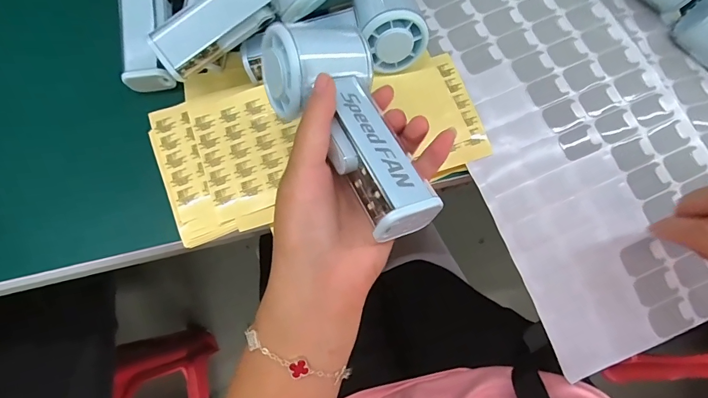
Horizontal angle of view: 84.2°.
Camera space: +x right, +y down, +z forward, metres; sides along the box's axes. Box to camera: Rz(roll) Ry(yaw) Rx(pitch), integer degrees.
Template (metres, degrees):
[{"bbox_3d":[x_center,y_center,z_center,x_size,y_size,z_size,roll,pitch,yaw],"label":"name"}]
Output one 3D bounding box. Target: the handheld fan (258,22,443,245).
[{"bbox_3d":[-0.006,-0.041,0.237,0.065,0.046,0.146,-15,66,-30],"label":"handheld fan"}]

